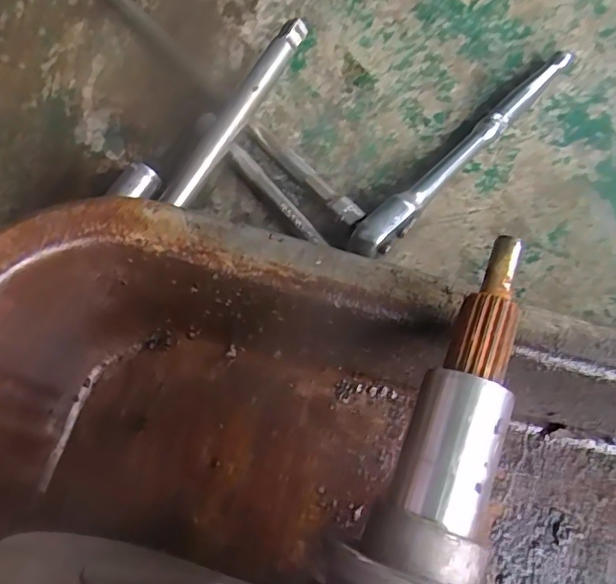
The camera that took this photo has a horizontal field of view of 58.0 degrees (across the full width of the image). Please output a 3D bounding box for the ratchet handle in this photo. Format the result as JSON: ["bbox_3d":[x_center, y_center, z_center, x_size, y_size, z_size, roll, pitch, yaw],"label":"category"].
[{"bbox_3d":[0.093,-0.085,0.328,0.020,0.027,0.196,41,75,14],"label":"ratchet handle"}]

